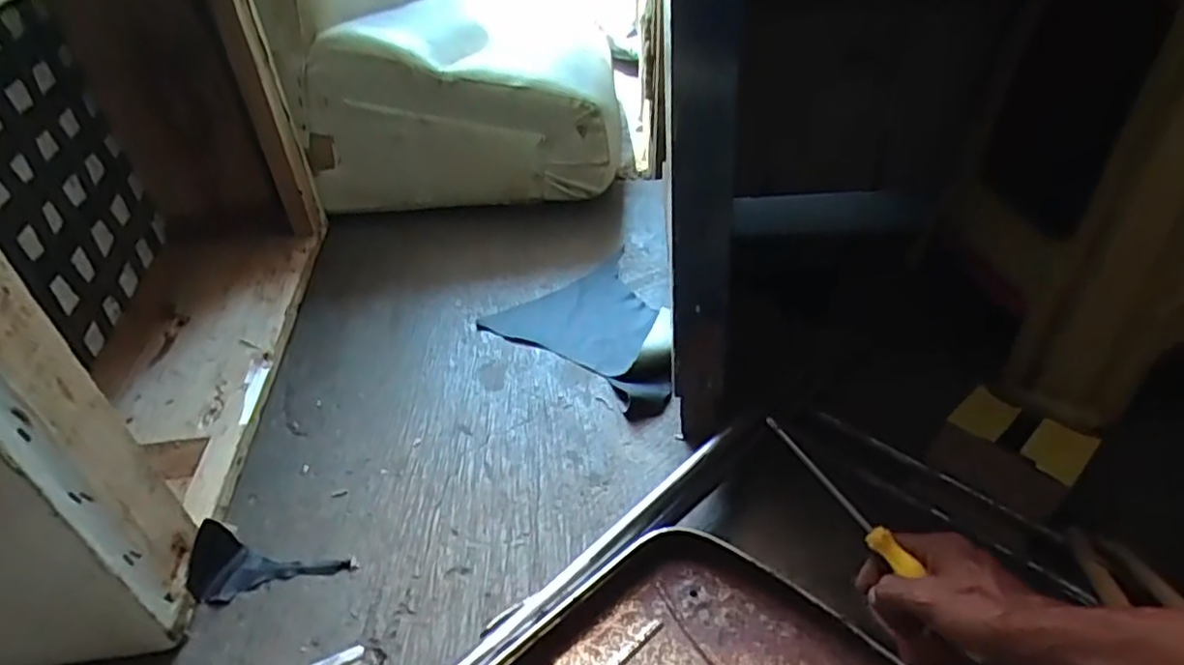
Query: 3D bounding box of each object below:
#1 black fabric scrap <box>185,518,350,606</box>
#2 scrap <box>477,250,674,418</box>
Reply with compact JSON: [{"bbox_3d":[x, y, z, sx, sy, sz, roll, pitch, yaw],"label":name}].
[{"bbox_3d":[-0.308,0.224,0.647,0.142,0.036,0.068,7,41,12],"label":"black fabric scrap"},{"bbox_3d":[0.022,-0.007,0.888,0.218,0.033,0.267,-29,46,-27],"label":"scrap"}]

